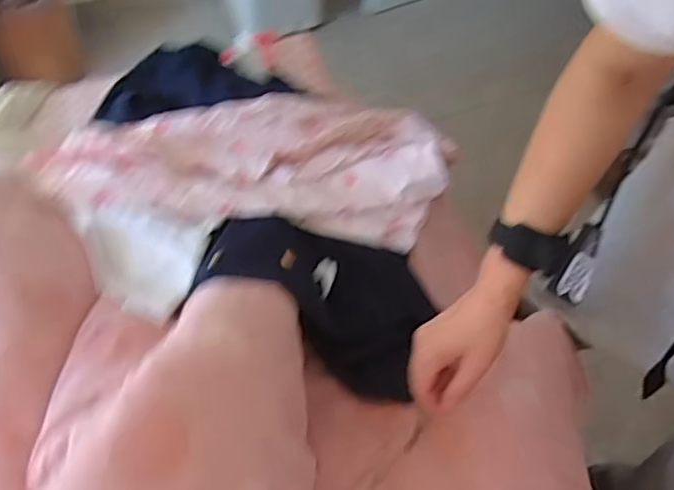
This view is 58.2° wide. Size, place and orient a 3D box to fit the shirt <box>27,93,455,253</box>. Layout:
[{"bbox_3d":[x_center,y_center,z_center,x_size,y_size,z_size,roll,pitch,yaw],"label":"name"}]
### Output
[{"bbox_3d":[-0.114,-0.106,0.769,0.494,0.075,0.195,1,53,-1],"label":"shirt"}]

